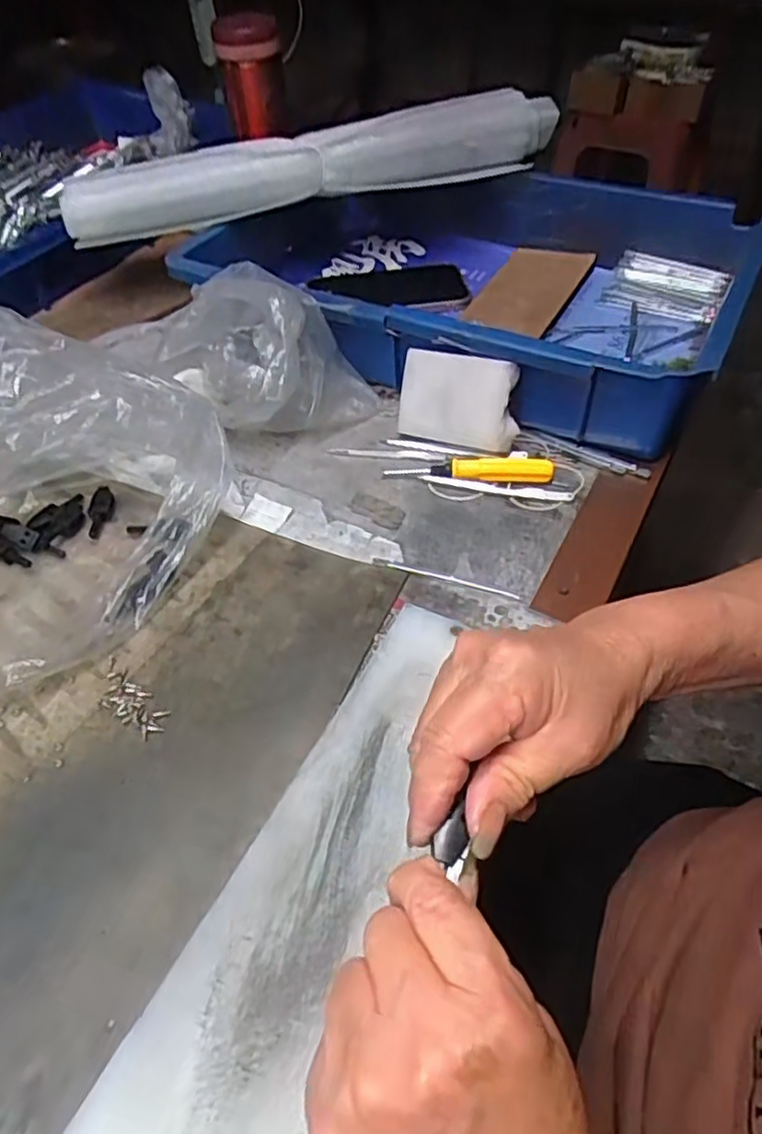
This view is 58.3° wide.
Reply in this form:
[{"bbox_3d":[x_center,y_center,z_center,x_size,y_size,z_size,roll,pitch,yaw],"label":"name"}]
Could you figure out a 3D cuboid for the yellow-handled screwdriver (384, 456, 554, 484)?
[{"bbox_3d":[0.062,-0.067,0.478,0.114,0.016,0.017,2,48,3],"label":"yellow-handled screwdriver"}]

